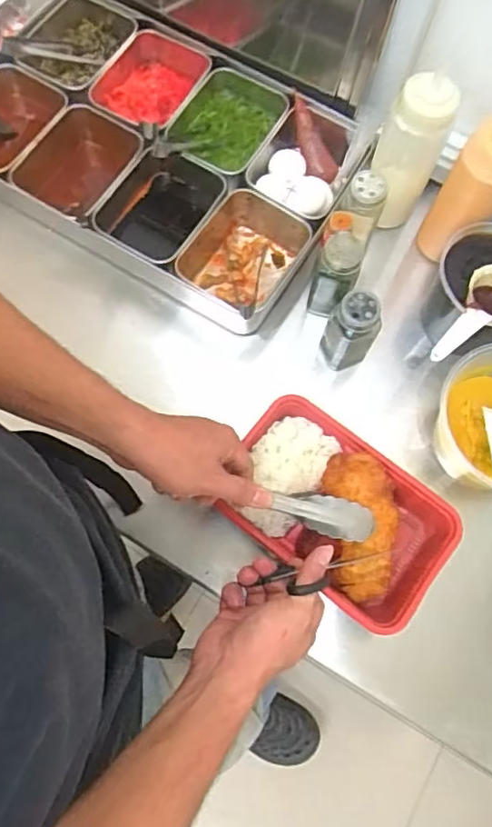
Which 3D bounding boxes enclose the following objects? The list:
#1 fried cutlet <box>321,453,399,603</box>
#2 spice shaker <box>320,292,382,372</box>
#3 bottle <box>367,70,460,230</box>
[{"bbox_3d":[0.111,0.107,0.558,0.071,0.038,0.138,-6,92,-4],"label":"fried cutlet"},{"bbox_3d":[0.104,-0.083,0.601,0.046,0.102,0.040,-14,73,-7],"label":"spice shaker"},{"bbox_3d":[0.161,-0.262,0.617,0.056,0.168,0.058,1,72,-2],"label":"bottle"}]

